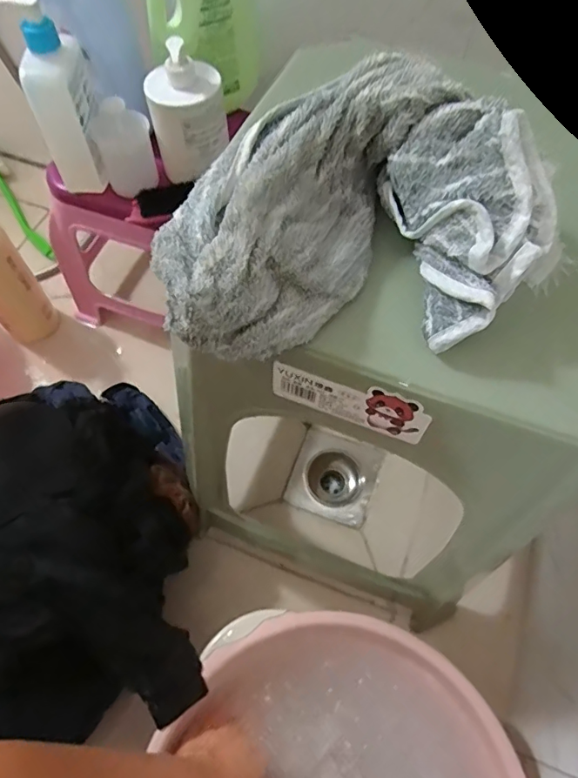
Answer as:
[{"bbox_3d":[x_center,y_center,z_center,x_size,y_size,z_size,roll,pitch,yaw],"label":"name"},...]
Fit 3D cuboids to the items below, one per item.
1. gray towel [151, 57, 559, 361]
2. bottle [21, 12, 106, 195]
[{"bbox_3d":[0.027,-0.094,0.252,0.187,0.060,0.146,-7,61,-4],"label":"gray towel"},{"bbox_3d":[-0.241,-0.297,0.542,0.067,0.163,0.055,-20,63,-11],"label":"bottle"}]

